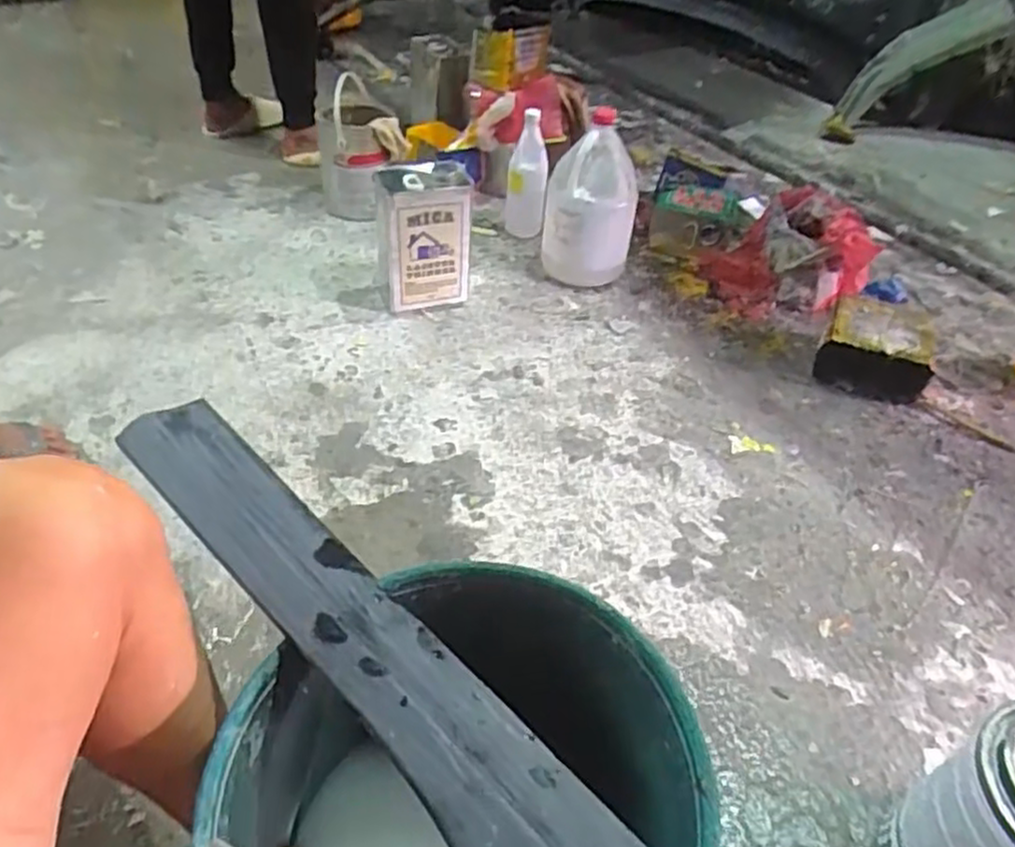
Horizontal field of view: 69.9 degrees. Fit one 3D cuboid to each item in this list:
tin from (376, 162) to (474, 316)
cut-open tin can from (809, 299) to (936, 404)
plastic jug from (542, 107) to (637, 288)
[{"bbox_3d":[-0.150,-0.327,1.314,0.162,0.238,0.101,-6,44,-11],"label":"tin"},{"bbox_3d":[0.643,-0.127,1.269,0.170,0.104,0.163,23,46,19],"label":"cut-open tin can"},{"bbox_3d":[0.161,-0.444,1.434,0.171,0.289,0.188,5,43,0],"label":"plastic jug"}]

